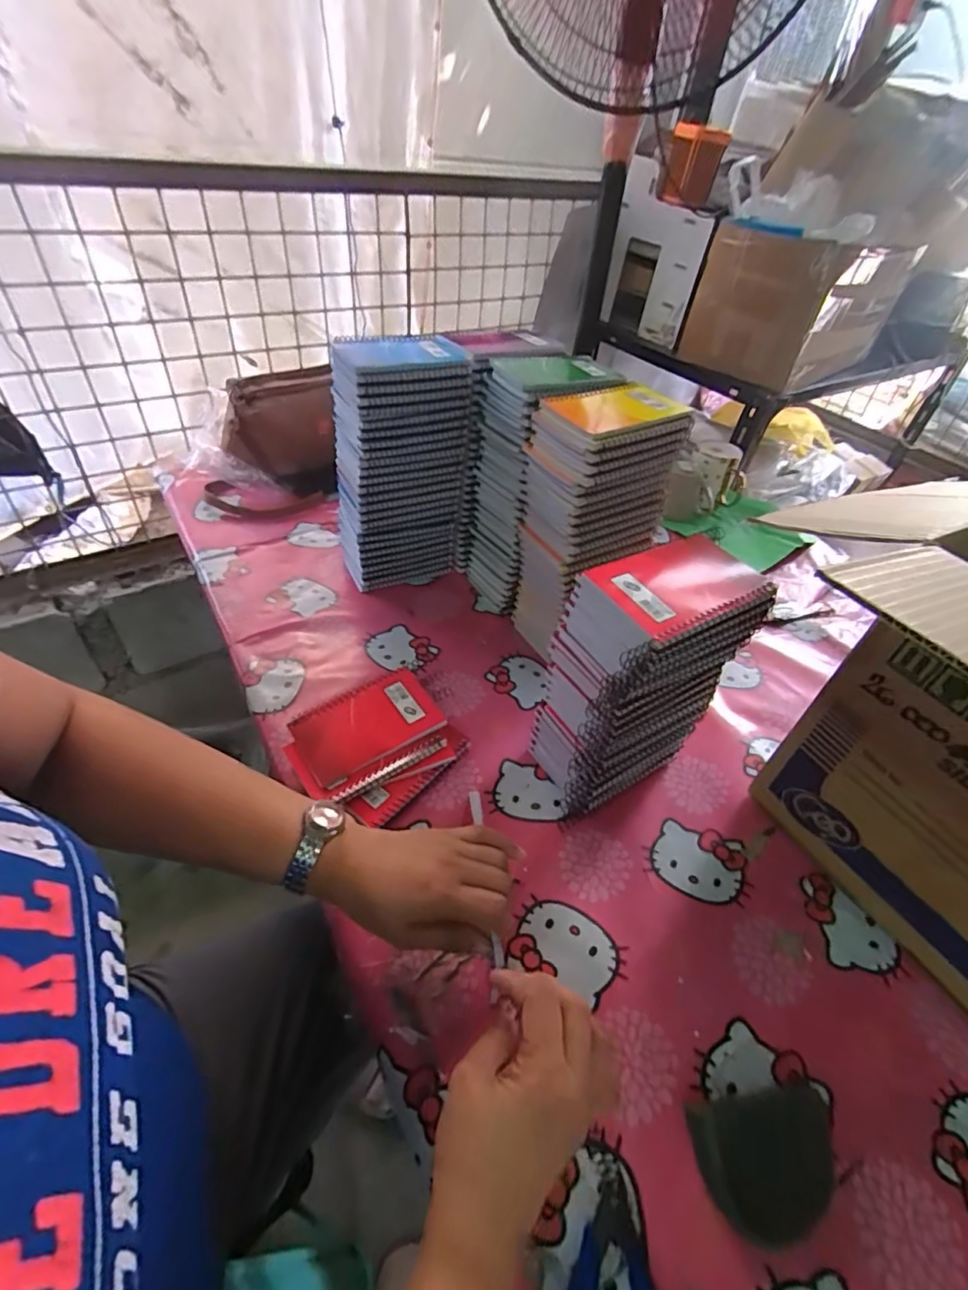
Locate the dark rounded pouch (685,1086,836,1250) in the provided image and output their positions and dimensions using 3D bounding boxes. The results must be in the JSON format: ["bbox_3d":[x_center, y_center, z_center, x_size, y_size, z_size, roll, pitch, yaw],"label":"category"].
[{"bbox_3d":[0.184,0.326,0.349,0.100,0.025,0.065,-3,44,-9],"label":"dark rounded pouch"}]

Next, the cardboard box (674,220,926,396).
[{"bbox_3d":[0.559,-0.622,1.000,0.332,0.200,0.230,-26,52,-29],"label":"cardboard box"}]

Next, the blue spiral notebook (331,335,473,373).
[{"bbox_3d":[-0.089,-0.321,0.603,0.143,0.011,0.087,-21,50,-26],"label":"blue spiral notebook"}]

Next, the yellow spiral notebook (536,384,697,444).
[{"bbox_3d":[0.133,-0.230,0.539,0.137,0.015,0.089,-18,49,-23],"label":"yellow spiral notebook"}]

